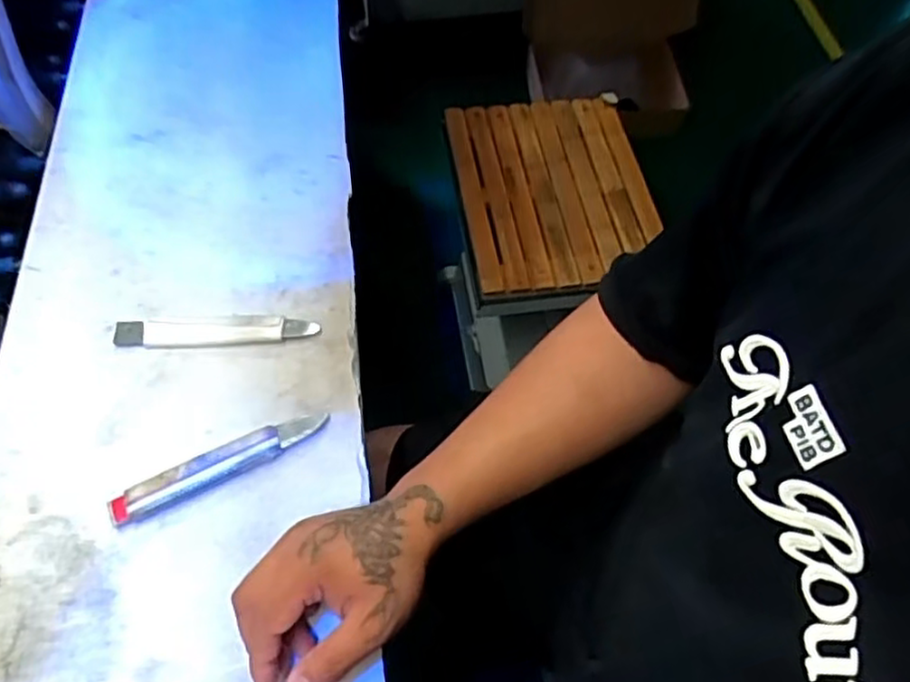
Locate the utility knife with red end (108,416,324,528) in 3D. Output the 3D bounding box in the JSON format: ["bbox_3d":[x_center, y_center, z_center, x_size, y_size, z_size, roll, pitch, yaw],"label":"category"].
[{"bbox_3d":[-0.179,0.095,0.544,0.167,0.014,0.025,-23,63,-16],"label":"utility knife with red end"}]

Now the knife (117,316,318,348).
[{"bbox_3d":[-0.204,-0.008,0.607,0.168,0.008,0.029,1,59,-2],"label":"knife"}]

